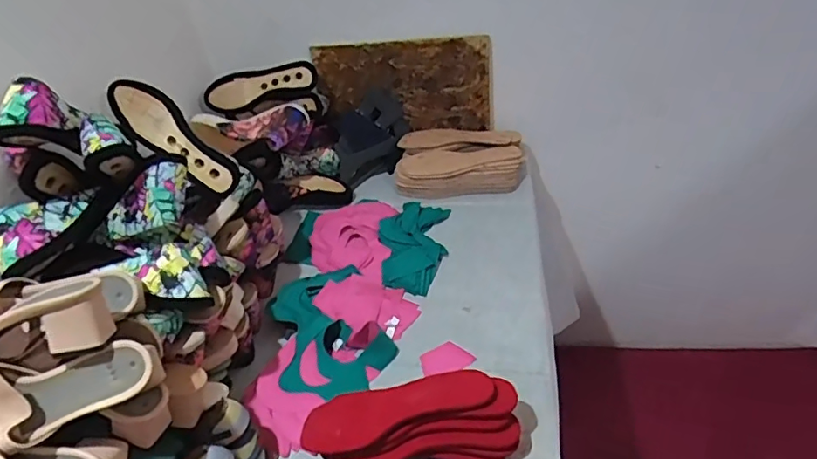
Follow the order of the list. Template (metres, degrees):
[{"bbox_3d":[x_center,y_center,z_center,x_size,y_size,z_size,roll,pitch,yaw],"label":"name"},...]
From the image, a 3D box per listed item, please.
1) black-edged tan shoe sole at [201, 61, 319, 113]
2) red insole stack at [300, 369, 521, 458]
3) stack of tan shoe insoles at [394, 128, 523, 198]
[{"bbox_3d":[-0.312,-0.307,1.141,0.237,0.068,0.049,-12,40,-2],"label":"black-edged tan shoe sole"},{"bbox_3d":[0.004,0.247,0.693,0.260,0.093,0.089,-7,40,4],"label":"red insole stack"},{"bbox_3d":[0.107,-0.137,1.157,0.263,0.079,0.158,1,41,13],"label":"stack of tan shoe insoles"}]

